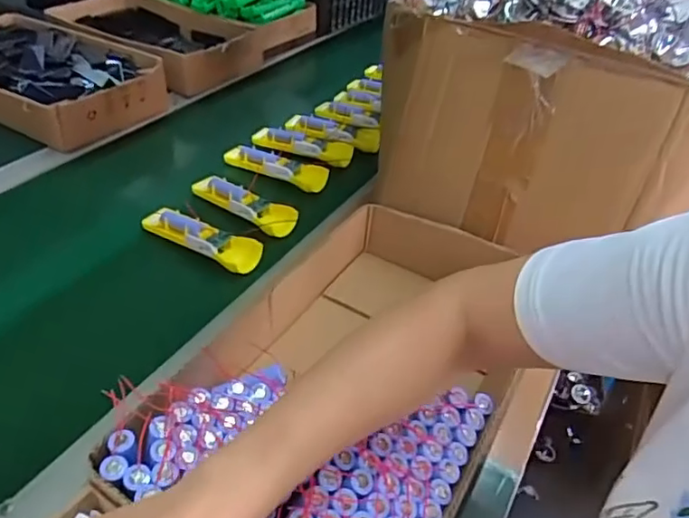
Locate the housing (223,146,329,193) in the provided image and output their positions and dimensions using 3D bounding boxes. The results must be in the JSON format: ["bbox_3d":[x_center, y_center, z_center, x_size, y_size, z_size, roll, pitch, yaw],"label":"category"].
[{"bbox_3d":[-0.101,-0.140,0.880,0.169,0.030,0.045,21,42,19],"label":"housing"}]

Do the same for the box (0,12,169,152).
[{"bbox_3d":[-0.502,-0.303,0.962,0.375,0.085,0.238,28,44,26],"label":"box"}]

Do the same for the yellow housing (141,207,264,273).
[{"bbox_3d":[-0.179,-0.030,0.733,0.167,0.029,0.047,25,43,23],"label":"yellow housing"}]

